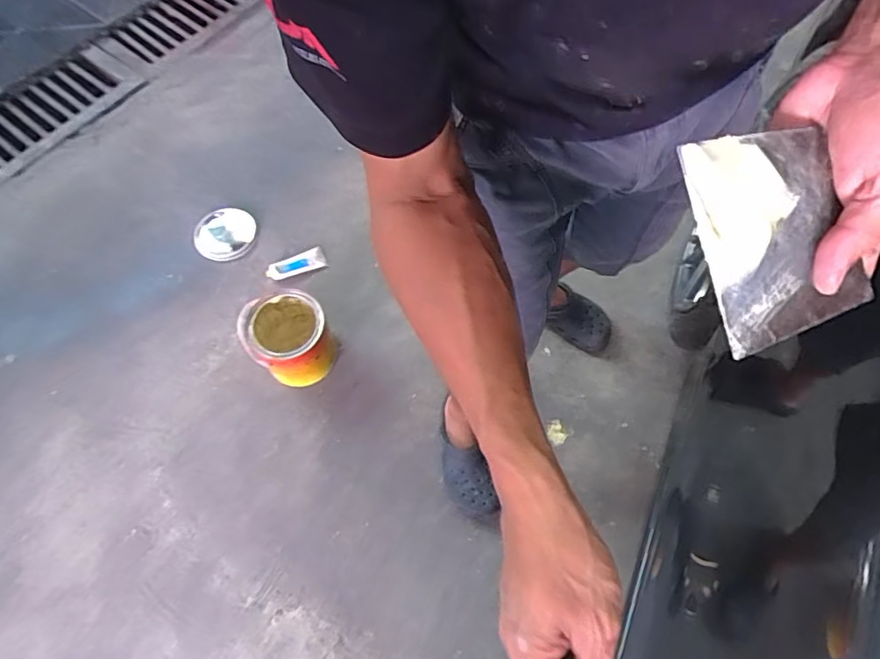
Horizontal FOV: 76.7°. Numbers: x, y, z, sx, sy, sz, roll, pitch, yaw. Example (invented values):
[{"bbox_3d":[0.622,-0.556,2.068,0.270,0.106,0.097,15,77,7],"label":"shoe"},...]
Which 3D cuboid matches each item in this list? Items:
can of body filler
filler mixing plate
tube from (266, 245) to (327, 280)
[{"bbox_3d":[-0.324,0.021,1.196,0.166,0.192,0.169,-2,63,4],"label":"can of body filler"},{"bbox_3d":[0.187,-0.055,0.313,0.082,0.004,0.116,-18,90,-3],"label":"filler mixing plate"},{"bbox_3d":[-0.349,-0.156,1.359,0.141,0.020,0.058,-24,68,-24],"label":"tube"}]

